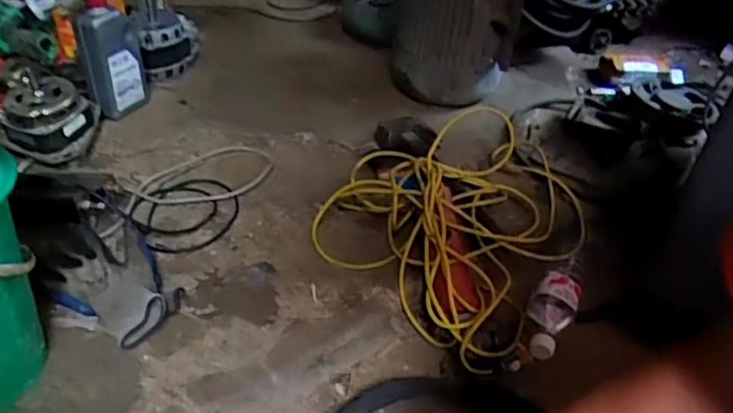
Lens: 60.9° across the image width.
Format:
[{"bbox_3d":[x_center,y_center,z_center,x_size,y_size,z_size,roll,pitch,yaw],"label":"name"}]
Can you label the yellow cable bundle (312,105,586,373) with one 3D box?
[{"bbox_3d":[0.141,0.027,0.935,0.311,0.184,0.345,29,44,29],"label":"yellow cable bundle"}]

